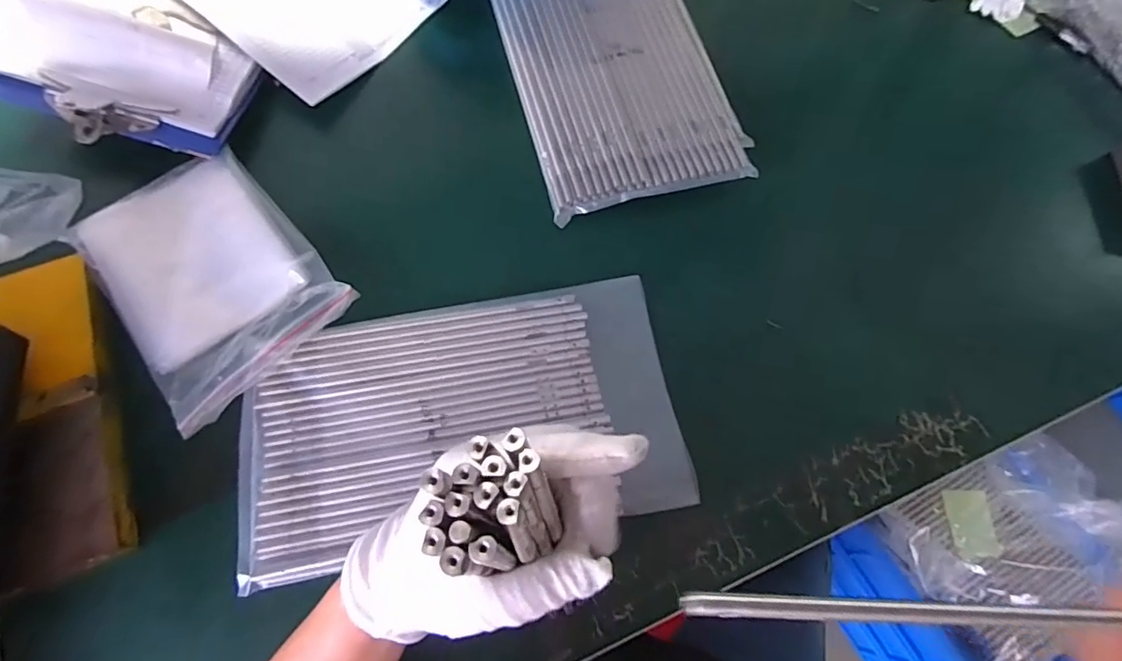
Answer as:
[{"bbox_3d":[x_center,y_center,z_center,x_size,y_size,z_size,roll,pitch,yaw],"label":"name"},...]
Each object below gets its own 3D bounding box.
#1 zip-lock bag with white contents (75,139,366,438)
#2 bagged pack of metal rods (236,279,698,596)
[{"bbox_3d":[-0.298,-0.051,0.462,0.156,0.019,0.227,-41,75,-16],"label":"zip-lock bag with white contents"},{"bbox_3d":[-0.076,0.067,0.432,0.327,0.017,0.187,-9,69,-5],"label":"bagged pack of metal rods"}]

